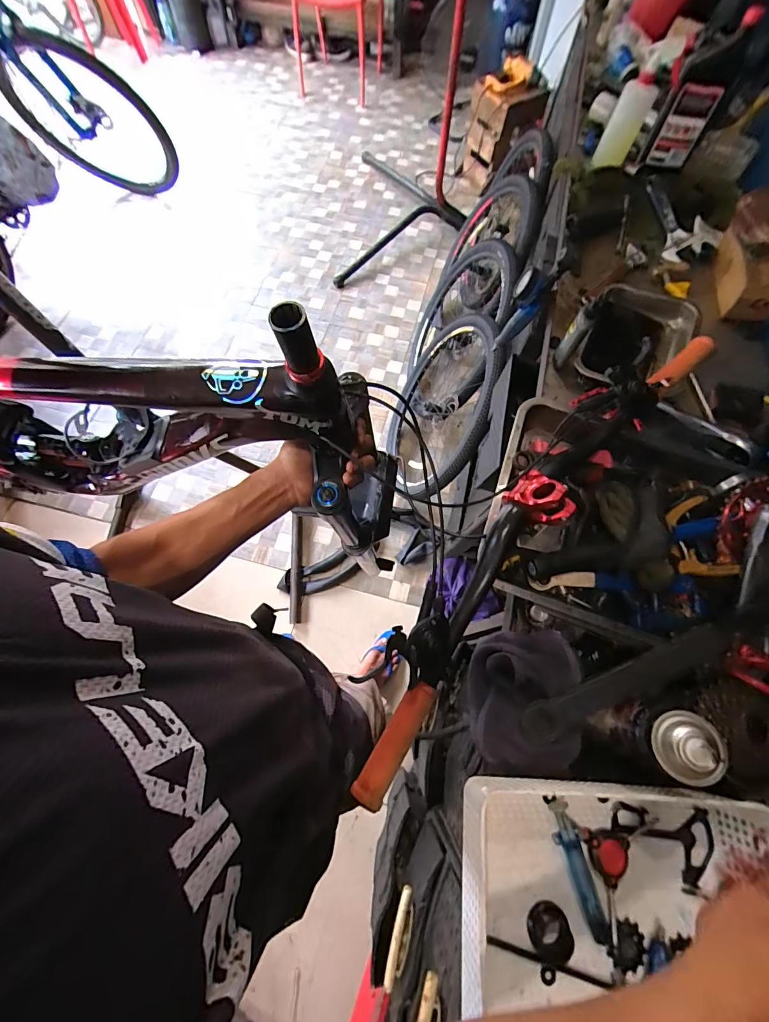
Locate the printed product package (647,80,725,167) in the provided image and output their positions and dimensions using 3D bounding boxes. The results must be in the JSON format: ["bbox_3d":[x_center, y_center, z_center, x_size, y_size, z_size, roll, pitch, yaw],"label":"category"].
[{"bbox_3d":[0.682,-0.872,0.897,0.102,0.149,0.033,-12,70,-6],"label":"printed product package"}]

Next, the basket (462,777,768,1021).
[{"bbox_3d":[0.245,0.431,0.404,0.333,0.085,0.246,6,69,0],"label":"basket"}]

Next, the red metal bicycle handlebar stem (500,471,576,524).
[{"bbox_3d":[0.190,-0.018,0.471,0.074,0.046,0.051,37,72,12],"label":"red metal bicycle handlebar stem"}]

